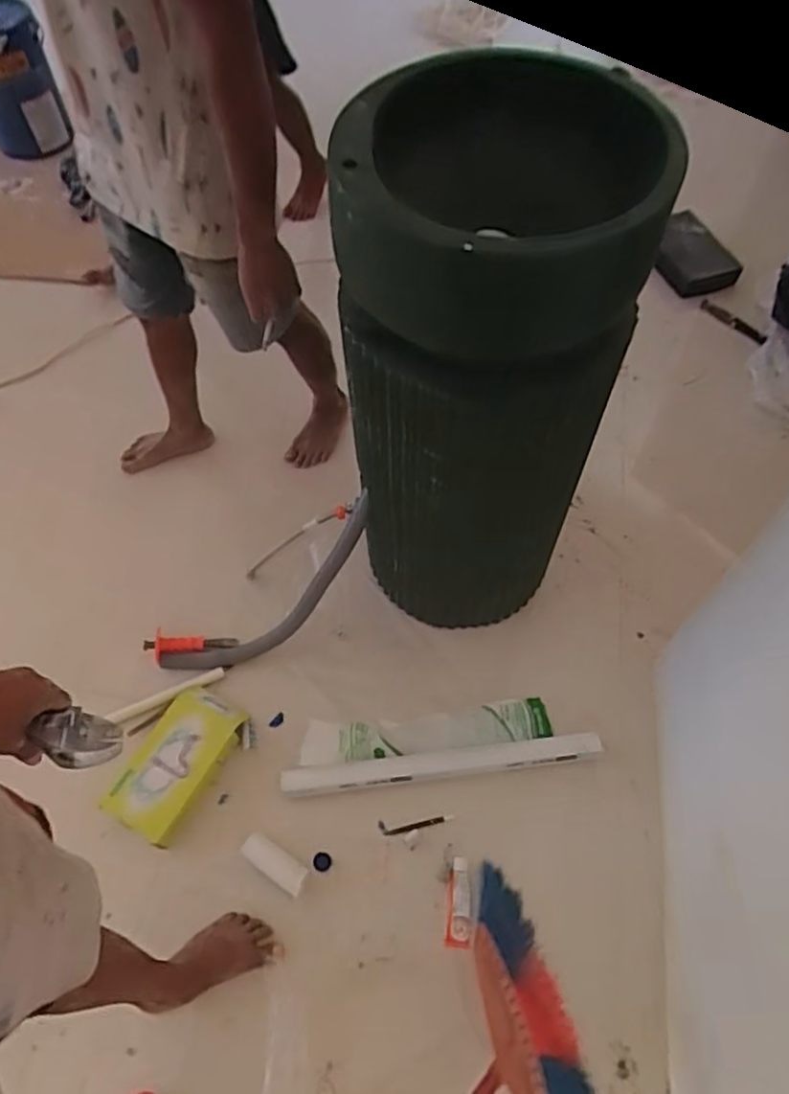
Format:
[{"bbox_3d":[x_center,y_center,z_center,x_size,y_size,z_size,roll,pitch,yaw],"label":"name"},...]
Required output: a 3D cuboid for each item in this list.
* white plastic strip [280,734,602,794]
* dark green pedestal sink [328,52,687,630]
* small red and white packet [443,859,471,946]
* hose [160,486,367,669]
[{"bbox_3d":[0.091,0.416,1.301,0.605,0.029,0.046,-7,59,-1],"label":"white plastic strip"},{"bbox_3d":[0.155,-0.216,1.142,0.359,0.919,0.359,22,63,15],"label":"dark green pedestal sink"},{"bbox_3d":[0.114,0.627,1.195,0.043,0.024,0.138,3,60,4],"label":"small red and white packet"},{"bbox_3d":[-0.227,0.112,1.399,0.592,0.163,0.100,-38,63,16],"label":"hose"}]

